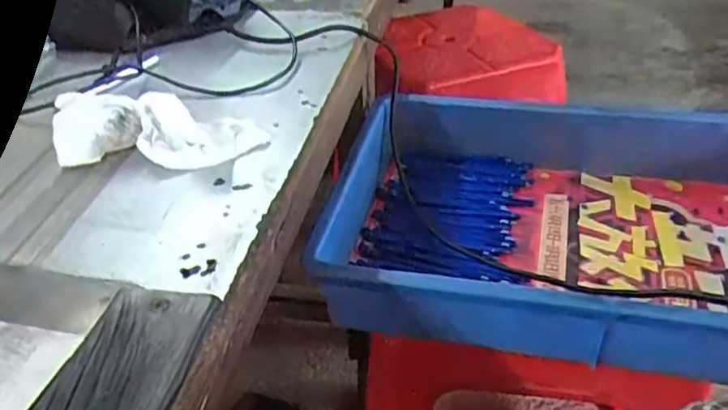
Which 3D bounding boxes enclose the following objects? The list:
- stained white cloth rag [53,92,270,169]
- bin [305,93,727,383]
[{"bbox_3d":[-0.136,-0.047,0.427,0.138,0.038,0.063,3,33,-15],"label":"stained white cloth rag"},{"bbox_3d":[0.200,0.012,0.554,0.434,0.079,0.311,5,36,10],"label":"bin"}]

